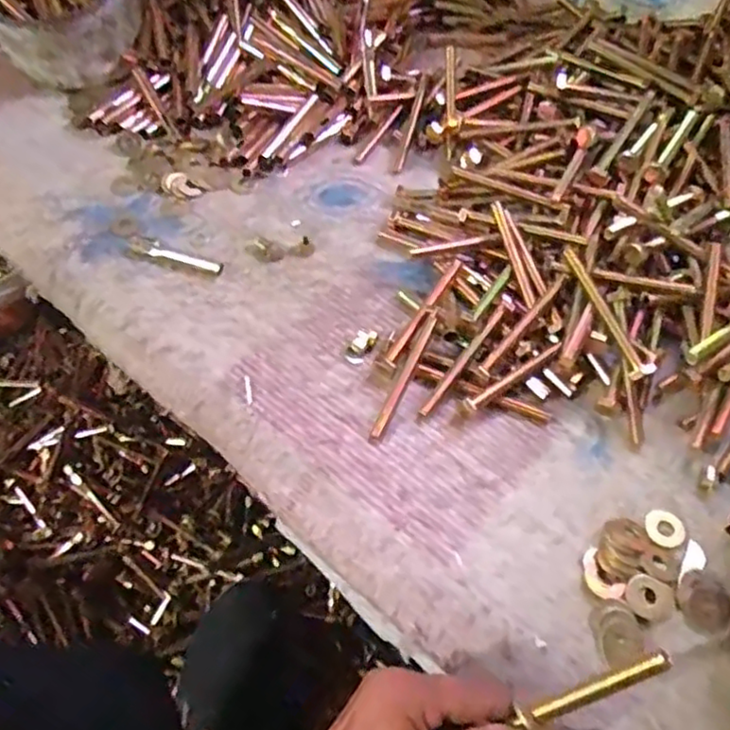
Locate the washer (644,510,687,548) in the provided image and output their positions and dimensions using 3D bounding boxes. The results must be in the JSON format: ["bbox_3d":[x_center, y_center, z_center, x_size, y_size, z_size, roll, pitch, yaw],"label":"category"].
[{"bbox_3d":[0.191,0.104,0.418,0.027,0.004,0.024,-9,55,-6],"label":"washer"}]

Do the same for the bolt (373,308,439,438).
[{"bbox_3d":[0.029,0.005,0.461,0.009,0.008,0.103,23,73,15],"label":"bolt"}]

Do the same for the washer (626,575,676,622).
[{"bbox_3d":[0.169,0.138,0.389,0.027,0.004,0.025,0,55,0],"label":"washer"}]

